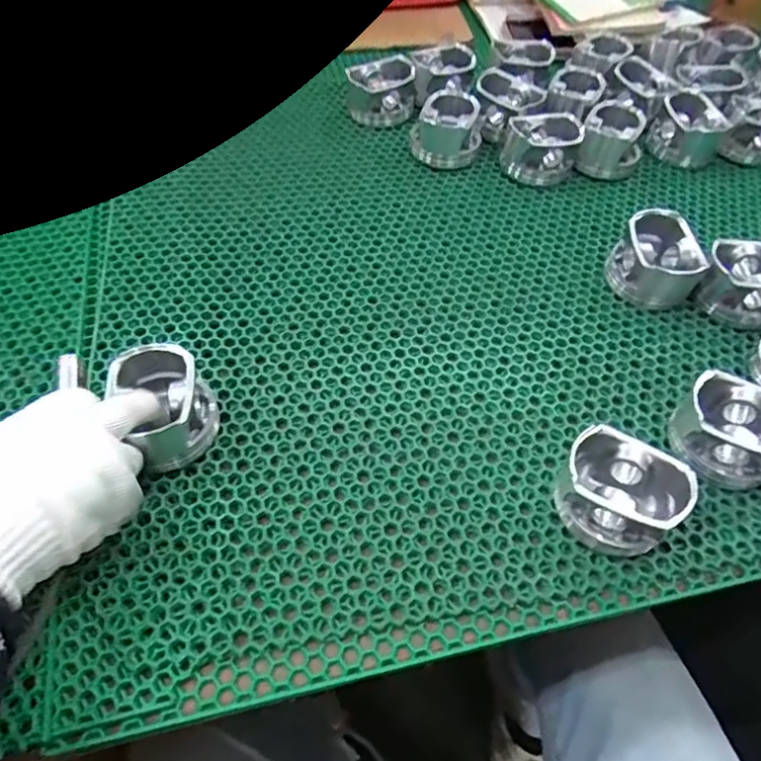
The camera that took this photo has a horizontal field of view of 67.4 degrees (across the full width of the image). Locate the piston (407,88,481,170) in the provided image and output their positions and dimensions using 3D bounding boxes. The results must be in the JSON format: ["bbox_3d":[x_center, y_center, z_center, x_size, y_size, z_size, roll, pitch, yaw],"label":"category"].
[{"bbox_3d":[0.073,-0.274,0.614,0.071,0.052,0.071,11,56,5],"label":"piston"}]

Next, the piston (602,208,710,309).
[{"bbox_3d":[0.244,-0.106,0.505,0.073,0.053,0.073,33,60,19],"label":"piston"}]

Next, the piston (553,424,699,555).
[{"bbox_3d":[0.157,0.075,0.377,0.078,0.046,0.069,37,62,21],"label":"piston"}]

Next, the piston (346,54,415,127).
[{"bbox_3d":[0.001,-0.331,0.653,0.072,0.048,0.072,1,56,-2],"label":"piston"}]

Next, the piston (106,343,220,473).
[{"bbox_3d":[-0.147,0.015,0.395,0.058,0.062,0.069,-21,59,-16],"label":"piston"}]

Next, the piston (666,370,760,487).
[{"bbox_3d":[0.250,0.037,0.406,0.071,0.049,0.061,35,61,20],"label":"piston"}]

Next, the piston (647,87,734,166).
[{"bbox_3d":[0.338,-0.276,0.627,0.071,0.056,0.071,19,57,11],"label":"piston"}]

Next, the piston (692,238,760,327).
[{"bbox_3d":[0.317,-0.084,0.493,0.072,0.051,0.072,23,58,13],"label":"piston"}]

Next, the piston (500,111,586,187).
[{"bbox_3d":[0.170,-0.246,0.604,0.072,0.048,0.072,15,56,8],"label":"piston"}]

